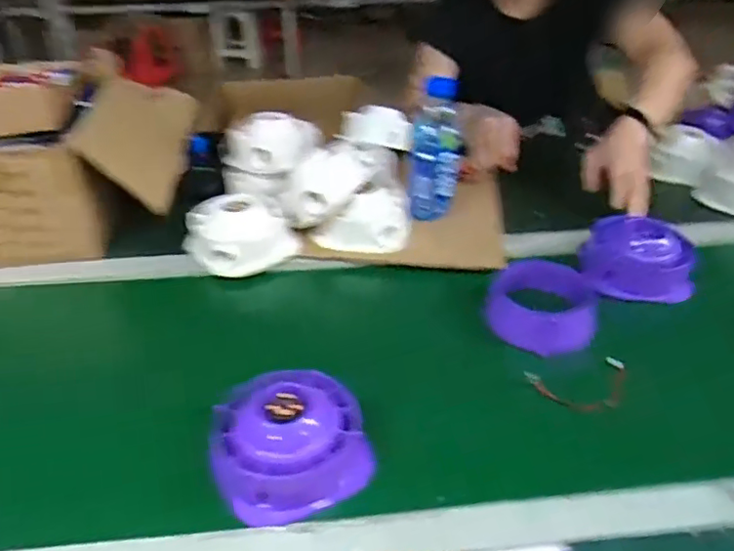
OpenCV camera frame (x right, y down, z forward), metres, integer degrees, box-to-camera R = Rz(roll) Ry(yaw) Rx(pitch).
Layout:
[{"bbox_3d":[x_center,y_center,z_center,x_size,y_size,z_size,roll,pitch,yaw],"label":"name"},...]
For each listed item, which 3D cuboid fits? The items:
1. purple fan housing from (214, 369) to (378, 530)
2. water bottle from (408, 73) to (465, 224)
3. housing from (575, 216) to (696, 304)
[{"bbox_3d":[-0.076,0.150,0.557,0.139,0.103,0.111,-13,35,-19],"label":"purple fan housing"},{"bbox_3d":[0.099,-0.168,0.893,0.072,0.181,0.065,2,33,3],"label":"water bottle"},{"bbox_3d":[0.376,-0.031,0.827,0.135,0.076,0.122,6,33,8],"label":"housing"}]

